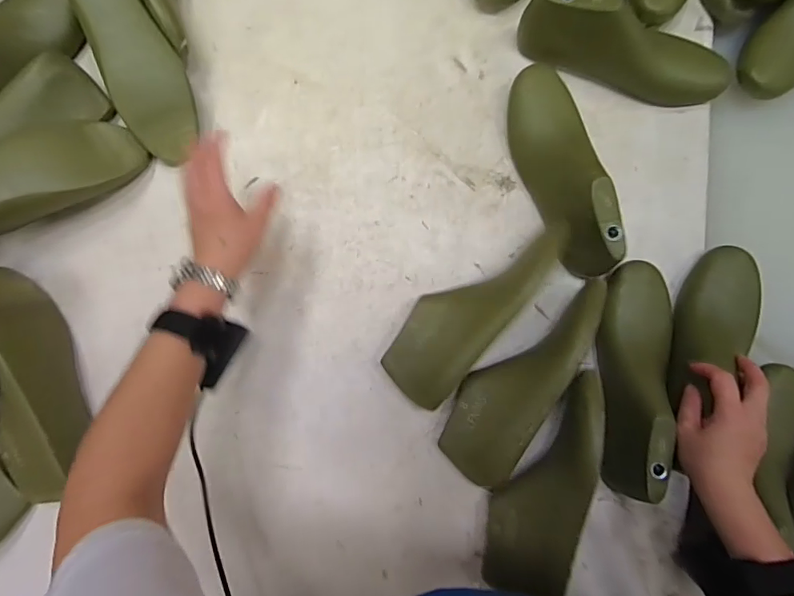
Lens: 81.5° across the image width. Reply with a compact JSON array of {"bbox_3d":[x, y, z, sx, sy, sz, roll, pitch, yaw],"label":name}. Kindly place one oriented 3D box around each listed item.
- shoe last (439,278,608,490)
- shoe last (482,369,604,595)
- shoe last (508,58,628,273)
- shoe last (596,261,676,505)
[{"bbox_3d":[0.133,0.078,0.496,0.083,0.068,0.247,33,86,2],"label":"shoe last"},{"bbox_3d":[0.155,0.188,0.481,0.077,0.072,0.228,17,86,1],"label":"shoe last"},{"bbox_3d":[0.179,-0.145,0.509,0.072,0.089,0.242,-8,85,-1],"label":"shoe last"},{"bbox_3d":[0.256,0.081,0.486,0.077,0.080,0.247,10,72,1],"label":"shoe last"}]

